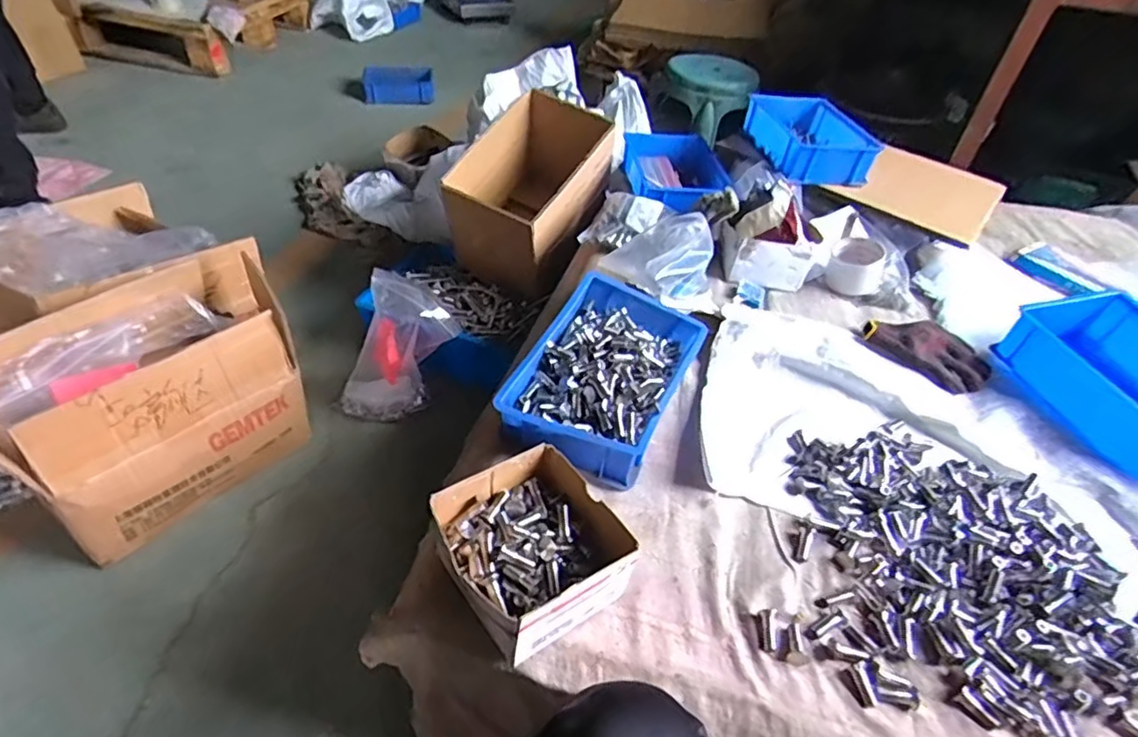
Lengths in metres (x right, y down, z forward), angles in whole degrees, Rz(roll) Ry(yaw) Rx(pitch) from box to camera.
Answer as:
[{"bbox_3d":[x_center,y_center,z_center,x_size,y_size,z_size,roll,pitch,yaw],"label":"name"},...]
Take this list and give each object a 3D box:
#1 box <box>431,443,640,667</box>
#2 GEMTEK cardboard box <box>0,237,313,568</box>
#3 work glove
[{"bbox_3d":[-0.035,0.167,0.567,0.136,0.083,0.146,-21,49,-26],"label":"box"},{"bbox_3d":[-0.608,0.024,0.955,0.291,0.249,0.454,32,48,24],"label":"GEMTEK cardboard box"},{"bbox_3d":[0.509,-0.026,0.881,0.173,0.039,0.078,28,47,22],"label":"work glove"}]

